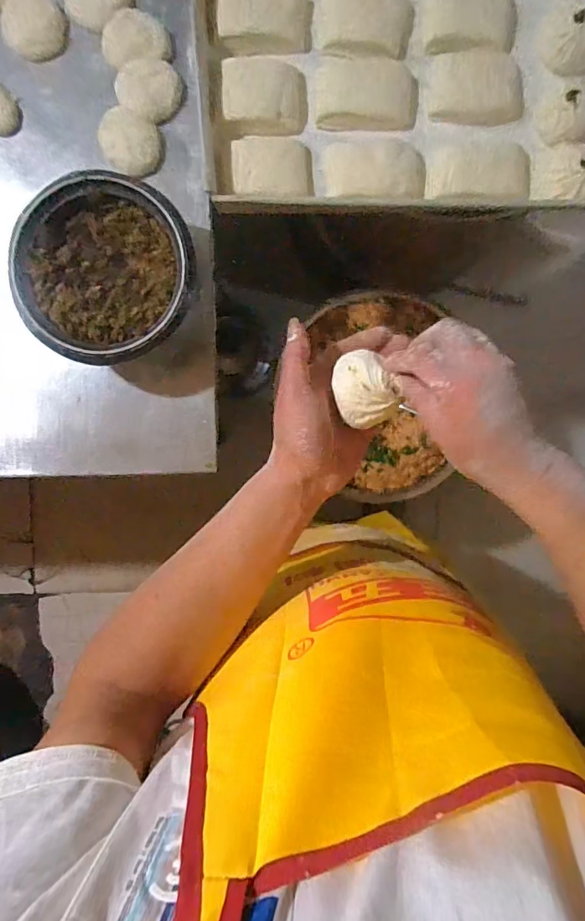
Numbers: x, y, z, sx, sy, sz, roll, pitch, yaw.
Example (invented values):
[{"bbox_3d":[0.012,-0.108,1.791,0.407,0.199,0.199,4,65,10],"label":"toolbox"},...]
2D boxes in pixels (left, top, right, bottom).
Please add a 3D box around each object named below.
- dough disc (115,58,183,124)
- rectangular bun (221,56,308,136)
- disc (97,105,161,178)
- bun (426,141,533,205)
[{"bbox_3d":[-0.172,-0.435,0.557,0.076,0.024,0.062,-2,94,0],"label":"dough disc"},{"bbox_3d":[-0.030,-0.404,0.523,0.092,0.024,0.086,0,93,-1],"label":"rectangular bun"},{"bbox_3d":[-0.198,-0.377,0.559,0.077,0.023,0.069,23,94,-2],"label":"disc"},{"bbox_3d":[0.214,-0.319,0.529,0.121,0.031,0.059,0,93,-1],"label":"bun"}]

